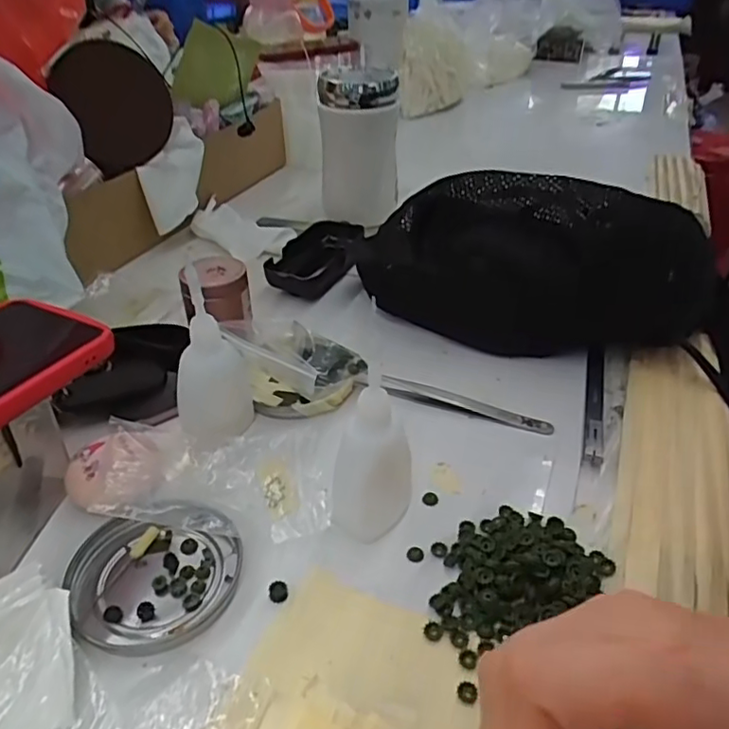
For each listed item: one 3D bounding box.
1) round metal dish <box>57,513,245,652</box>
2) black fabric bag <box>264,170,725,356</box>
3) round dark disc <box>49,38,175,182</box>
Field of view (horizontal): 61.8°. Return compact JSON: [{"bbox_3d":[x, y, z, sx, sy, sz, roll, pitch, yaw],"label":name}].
[{"bbox_3d":[-0.099,0.098,0.290,0.076,0.012,0.070,0,36,0],"label":"round metal dish"},{"bbox_3d":[0.082,-0.087,0.457,0.326,0.102,0.108,17,40,22],"label":"black fabric bag"},{"bbox_3d":[-0.208,-0.215,0.513,0.087,0.098,0.010,-18,40,-22],"label":"round dark disc"}]

